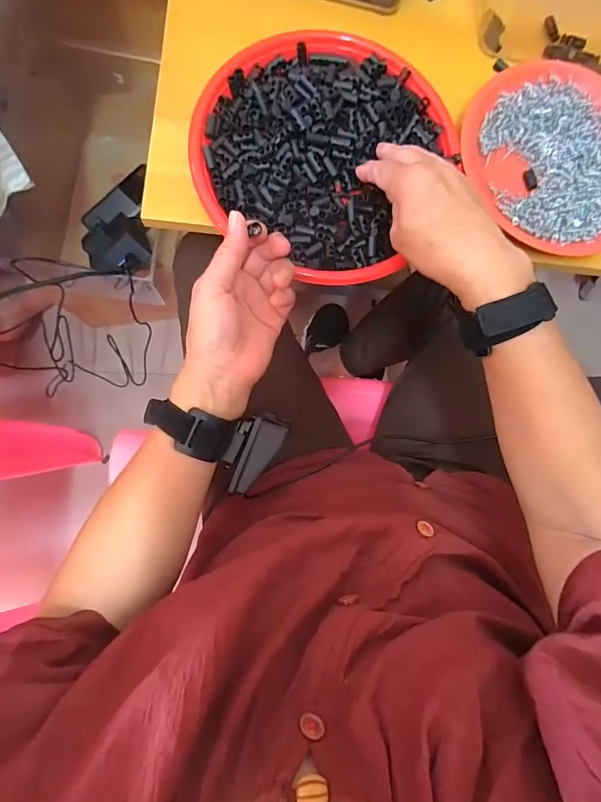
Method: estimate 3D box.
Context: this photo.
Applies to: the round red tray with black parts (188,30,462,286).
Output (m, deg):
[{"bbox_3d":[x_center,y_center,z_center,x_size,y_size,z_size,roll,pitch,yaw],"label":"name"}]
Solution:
[{"bbox_3d":[0.016,-0.230,0.365,0.215,0.030,0.219,1,85,-5],"label":"round red tray with black parts"}]

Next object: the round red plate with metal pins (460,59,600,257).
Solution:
[{"bbox_3d":[0.252,-0.235,0.391,0.166,0.021,0.189,-35,89,-7],"label":"round red plate with metal pins"}]

